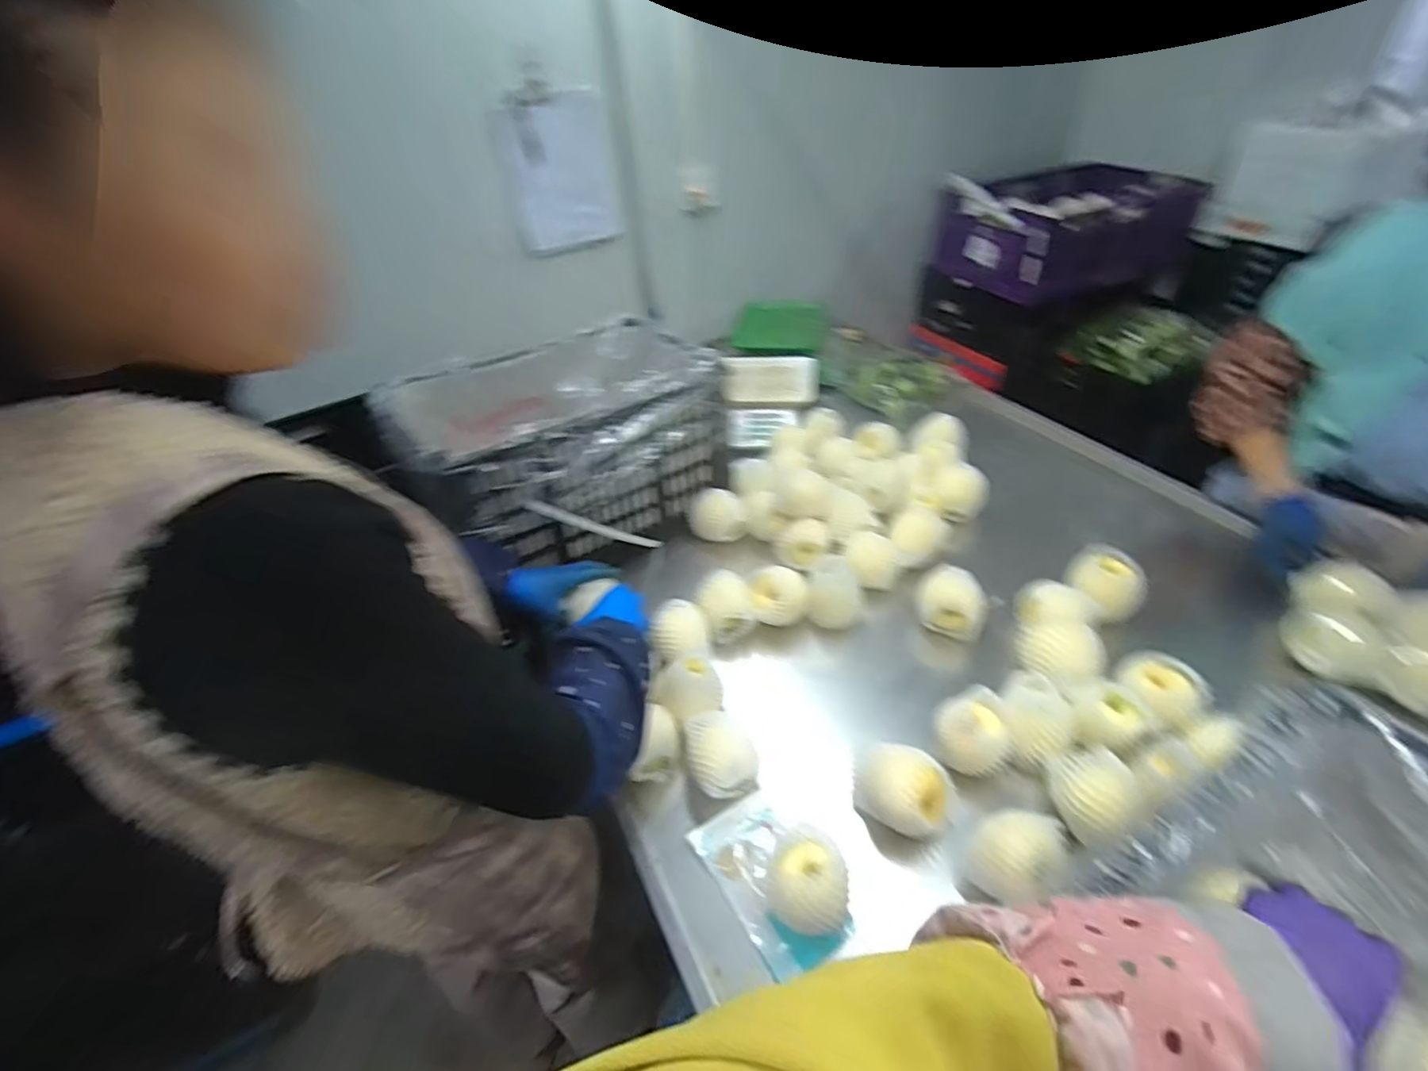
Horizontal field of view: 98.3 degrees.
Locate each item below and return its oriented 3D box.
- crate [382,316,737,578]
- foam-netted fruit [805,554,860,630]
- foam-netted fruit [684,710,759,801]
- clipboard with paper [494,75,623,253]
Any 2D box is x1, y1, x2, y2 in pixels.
[{"bbox_3d":[-0.257,-0.180,1.136,0.460,0.276,0.395,-27,44,-22],"label":"crate"},{"bbox_3d":[0.181,0.082,0.918,0.076,0.102,0.061,10,43,19],"label":"foam-netted fruit"},{"bbox_3d":[0.013,0.278,0.763,0.084,0.075,0.097,-13,40,-7],"label":"foam-netted fruit"},{"bbox_3d":[-0.340,-0.818,1.390,0.243,0.315,0.012,-26,44,-21],"label":"clipboard with paper"}]

